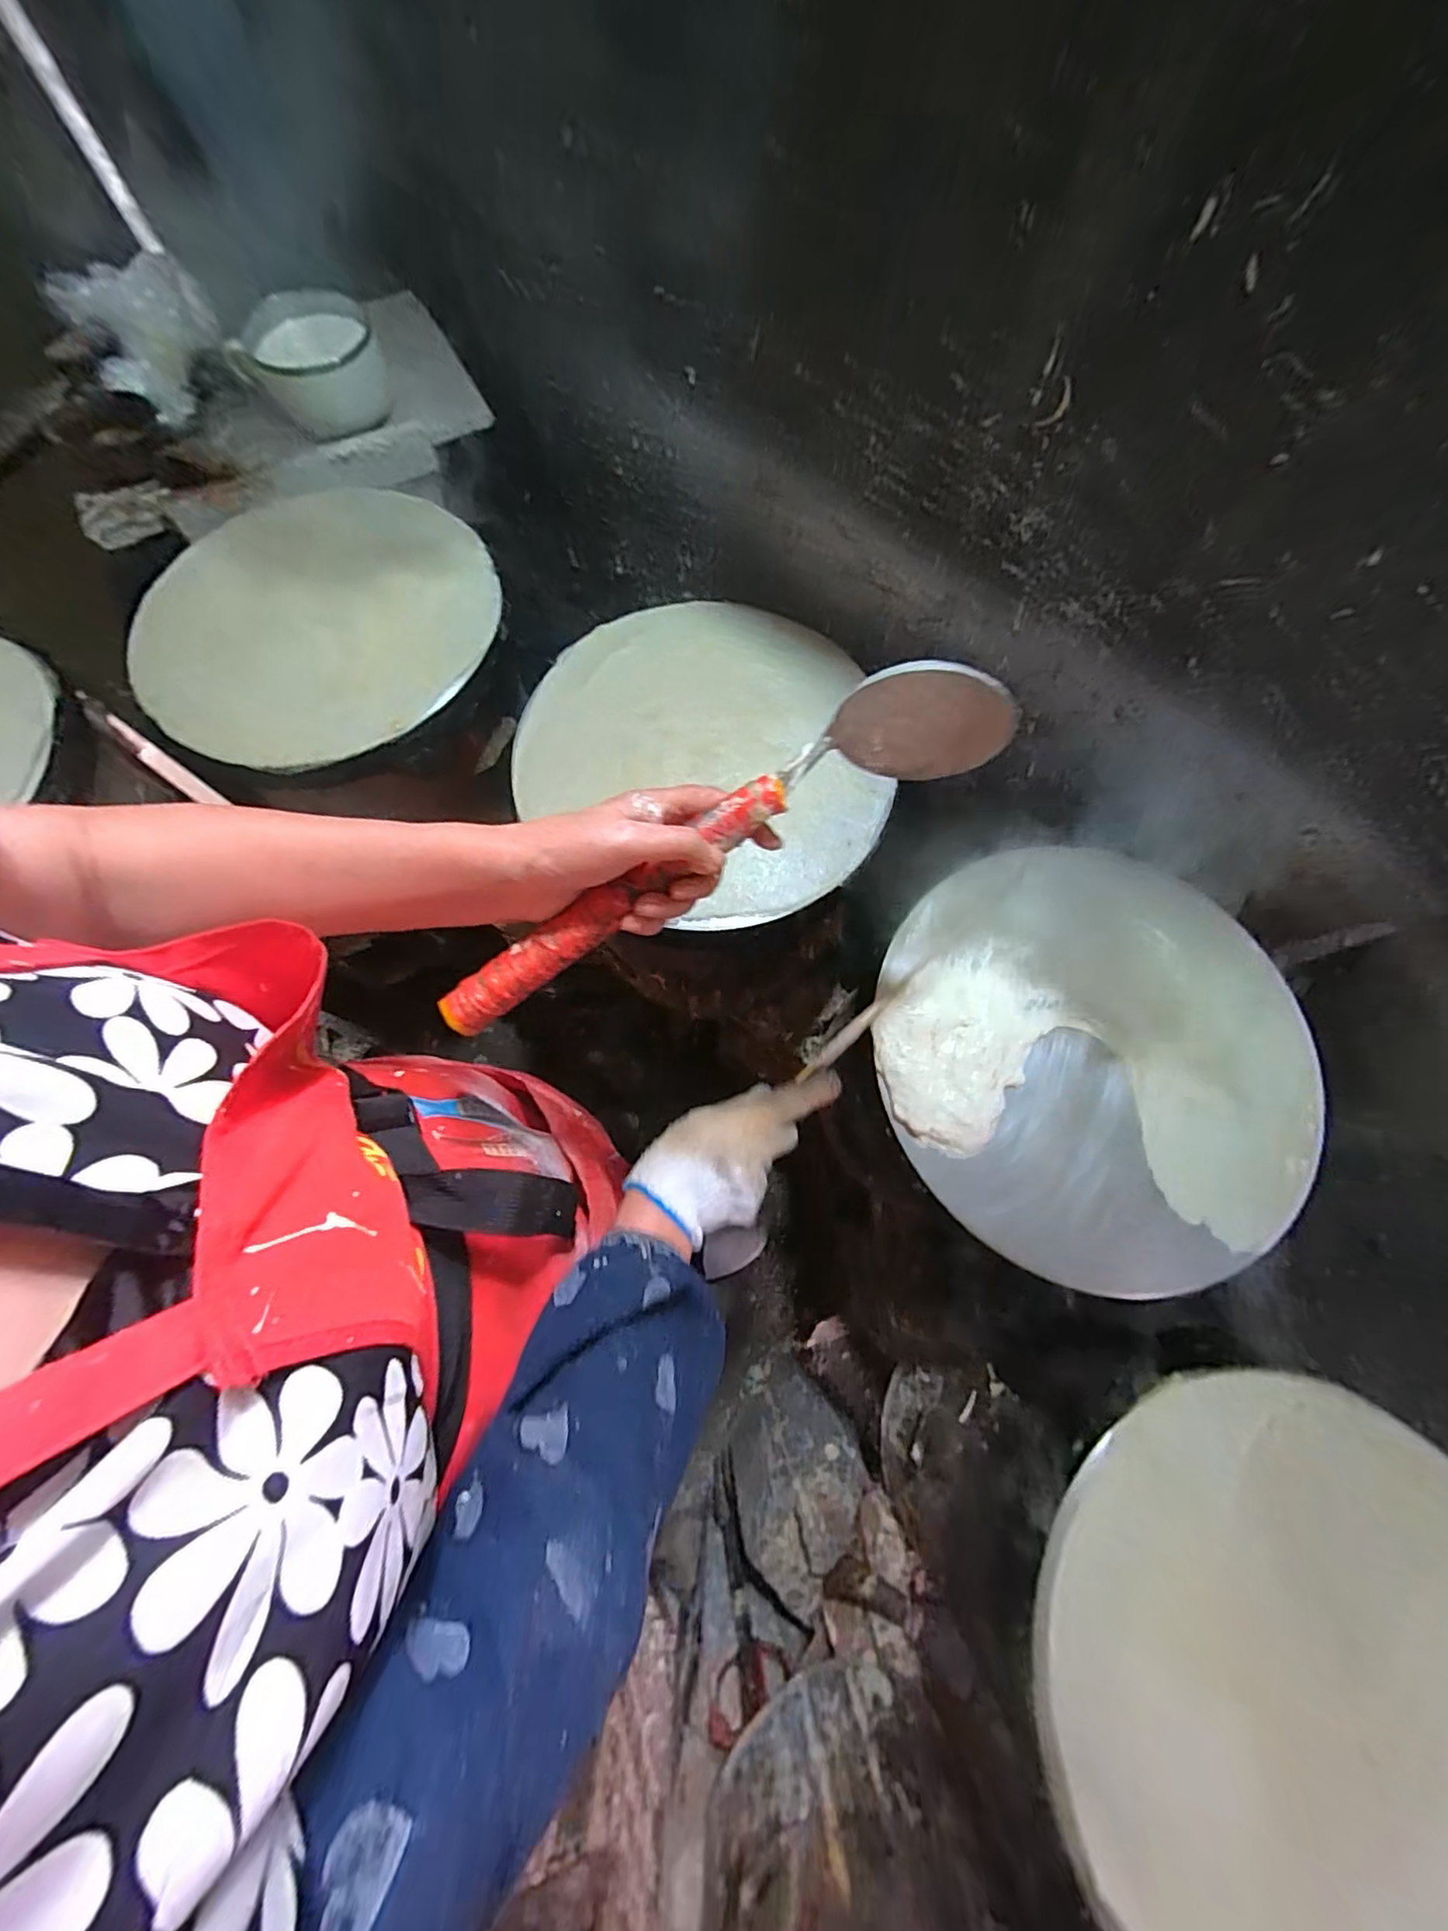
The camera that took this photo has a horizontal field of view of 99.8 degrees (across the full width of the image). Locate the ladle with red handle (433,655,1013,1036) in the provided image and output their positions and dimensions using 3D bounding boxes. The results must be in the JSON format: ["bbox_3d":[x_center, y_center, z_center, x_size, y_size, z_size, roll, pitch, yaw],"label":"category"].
[{"bbox_3d":[0.004,-0.059,0.350,0.356,0.055,0.069,-35,75,-6],"label":"ladle with red handle"}]

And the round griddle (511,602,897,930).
[{"bbox_3d":[-0.015,-0.226,0.645,0.387,0.036,0.373,40,76,12],"label":"round griddle"}]

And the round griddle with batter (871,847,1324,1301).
[{"bbox_3d":[0.315,0.074,0.530,0.352,0.030,0.370,0,71,0],"label":"round griddle with batter"}]

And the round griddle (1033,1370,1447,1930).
[{"bbox_3d":[0.403,0.506,0.418,0.367,0.048,0.370,0,71,0],"label":"round griddle"}]

